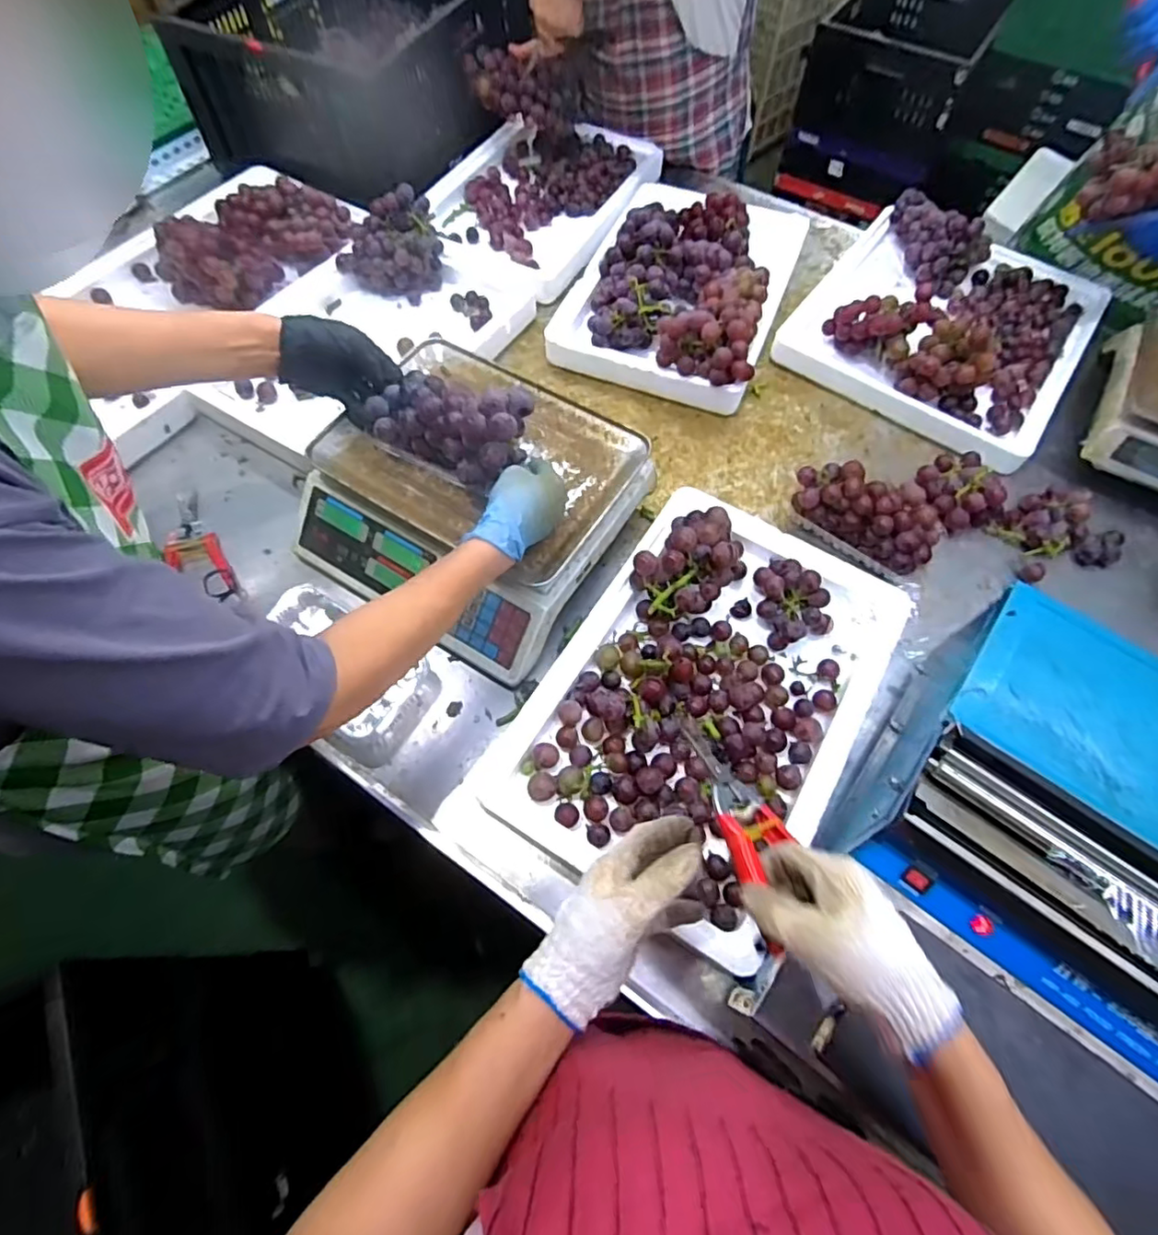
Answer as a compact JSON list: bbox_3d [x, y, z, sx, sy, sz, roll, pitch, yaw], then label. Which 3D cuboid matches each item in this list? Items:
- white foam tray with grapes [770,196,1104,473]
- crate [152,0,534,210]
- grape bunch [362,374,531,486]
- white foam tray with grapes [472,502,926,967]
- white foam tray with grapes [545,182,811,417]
[{"bbox_3d":[0.561,-0.464,0.940,0.390,0.097,0.440,33,67,15],"label":"white foam tray with grapes"},{"bbox_3d":[-0.389,-1.052,1.156,0.446,0.219,0.606,15,63,7],"label":"crate"},{"bbox_3d":[-0.128,-0.197,0.664,0.189,0.090,0.092,19,59,29],"label":"grape bunch"},{"bbox_3d":[0.141,0.063,0.642,0.308,0.089,0.461,30,66,14],"label":"white foam tray with grapes"},{"bbox_3d":[0.166,-0.535,0.962,0.300,0.116,0.446,20,64,9],"label":"white foam tray with grapes"}]

